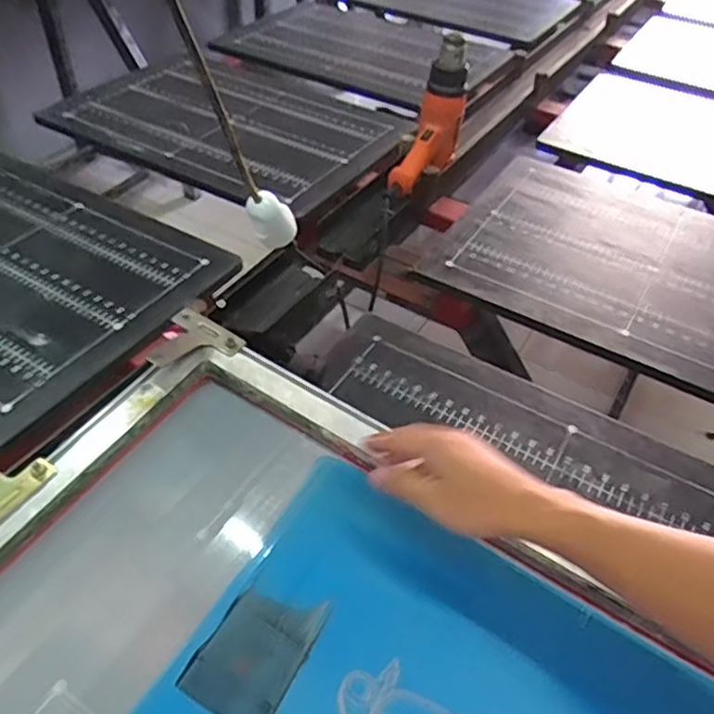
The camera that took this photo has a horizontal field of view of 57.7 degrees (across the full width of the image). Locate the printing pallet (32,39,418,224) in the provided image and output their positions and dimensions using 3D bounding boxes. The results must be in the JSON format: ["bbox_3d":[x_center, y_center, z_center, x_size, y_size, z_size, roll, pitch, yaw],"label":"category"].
[{"bbox_3d":[-0.233,-0.451,1.235,0.632,0.045,0.439,27,49,21],"label":"printing pallet"}]

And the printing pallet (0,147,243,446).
[{"bbox_3d":[-0.519,-0.140,0.902,0.596,0.024,0.407,25,48,19],"label":"printing pallet"}]

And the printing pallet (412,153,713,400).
[{"bbox_3d":[0.434,-0.126,0.923,0.619,0.035,0.401,30,51,24],"label":"printing pallet"}]

